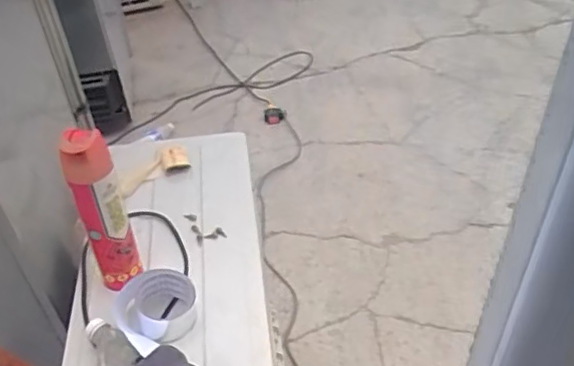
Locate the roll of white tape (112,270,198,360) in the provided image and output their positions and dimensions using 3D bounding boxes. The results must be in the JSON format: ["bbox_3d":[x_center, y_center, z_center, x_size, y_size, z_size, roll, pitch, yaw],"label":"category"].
[{"bbox_3d":[-0.198,0.187,0.898,0.120,0.061,0.115,-24,46,-21],"label":"roll of white tape"}]

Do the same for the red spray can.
[{"bbox_3d":[-0.267,0.043,0.871,0.064,0.273,0.056,-18,45,-15],"label":"red spray can"}]

